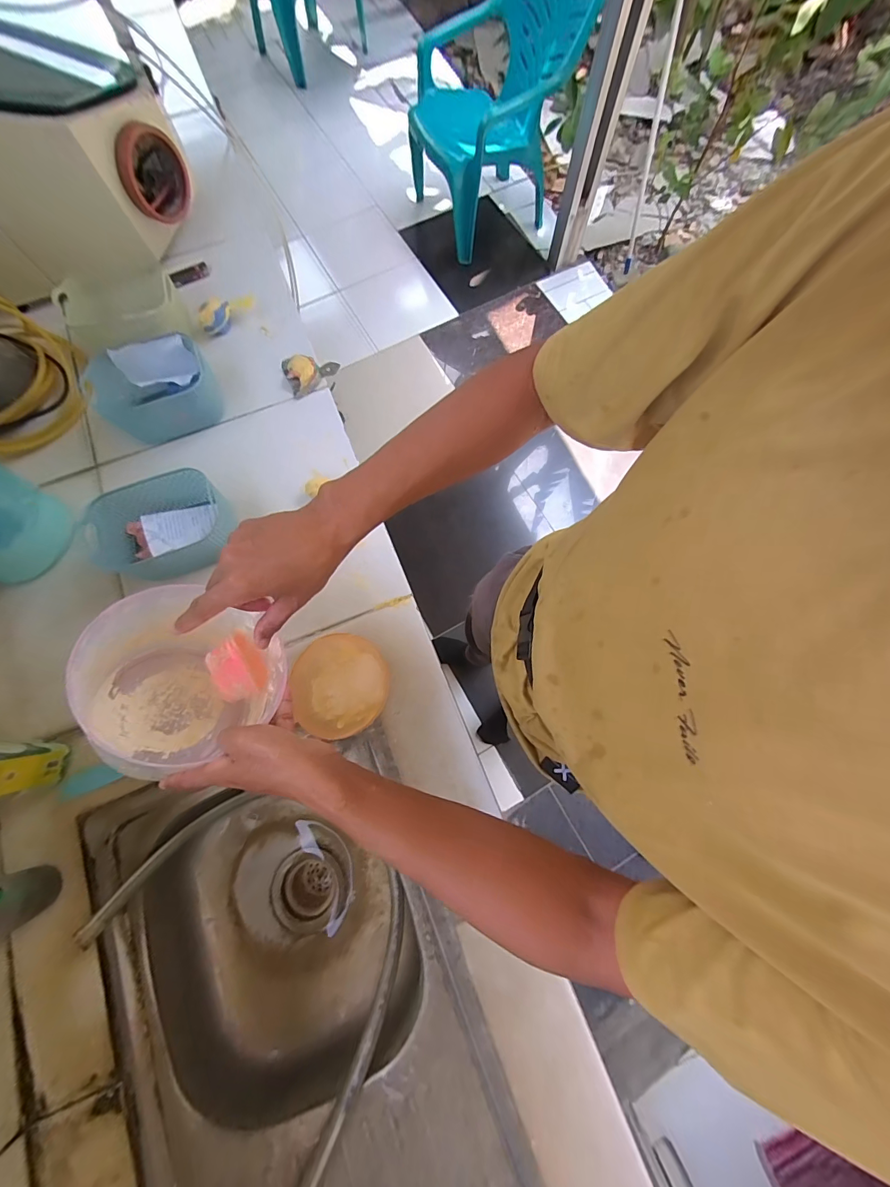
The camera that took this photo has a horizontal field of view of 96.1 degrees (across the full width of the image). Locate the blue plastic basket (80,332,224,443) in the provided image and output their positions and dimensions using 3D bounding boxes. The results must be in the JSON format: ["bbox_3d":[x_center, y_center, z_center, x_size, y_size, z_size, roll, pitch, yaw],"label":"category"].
[{"bbox_3d":[-0.446,-0.315,0.623,0.170,0.082,0.112,-21,77,-5],"label":"blue plastic basket"}]

